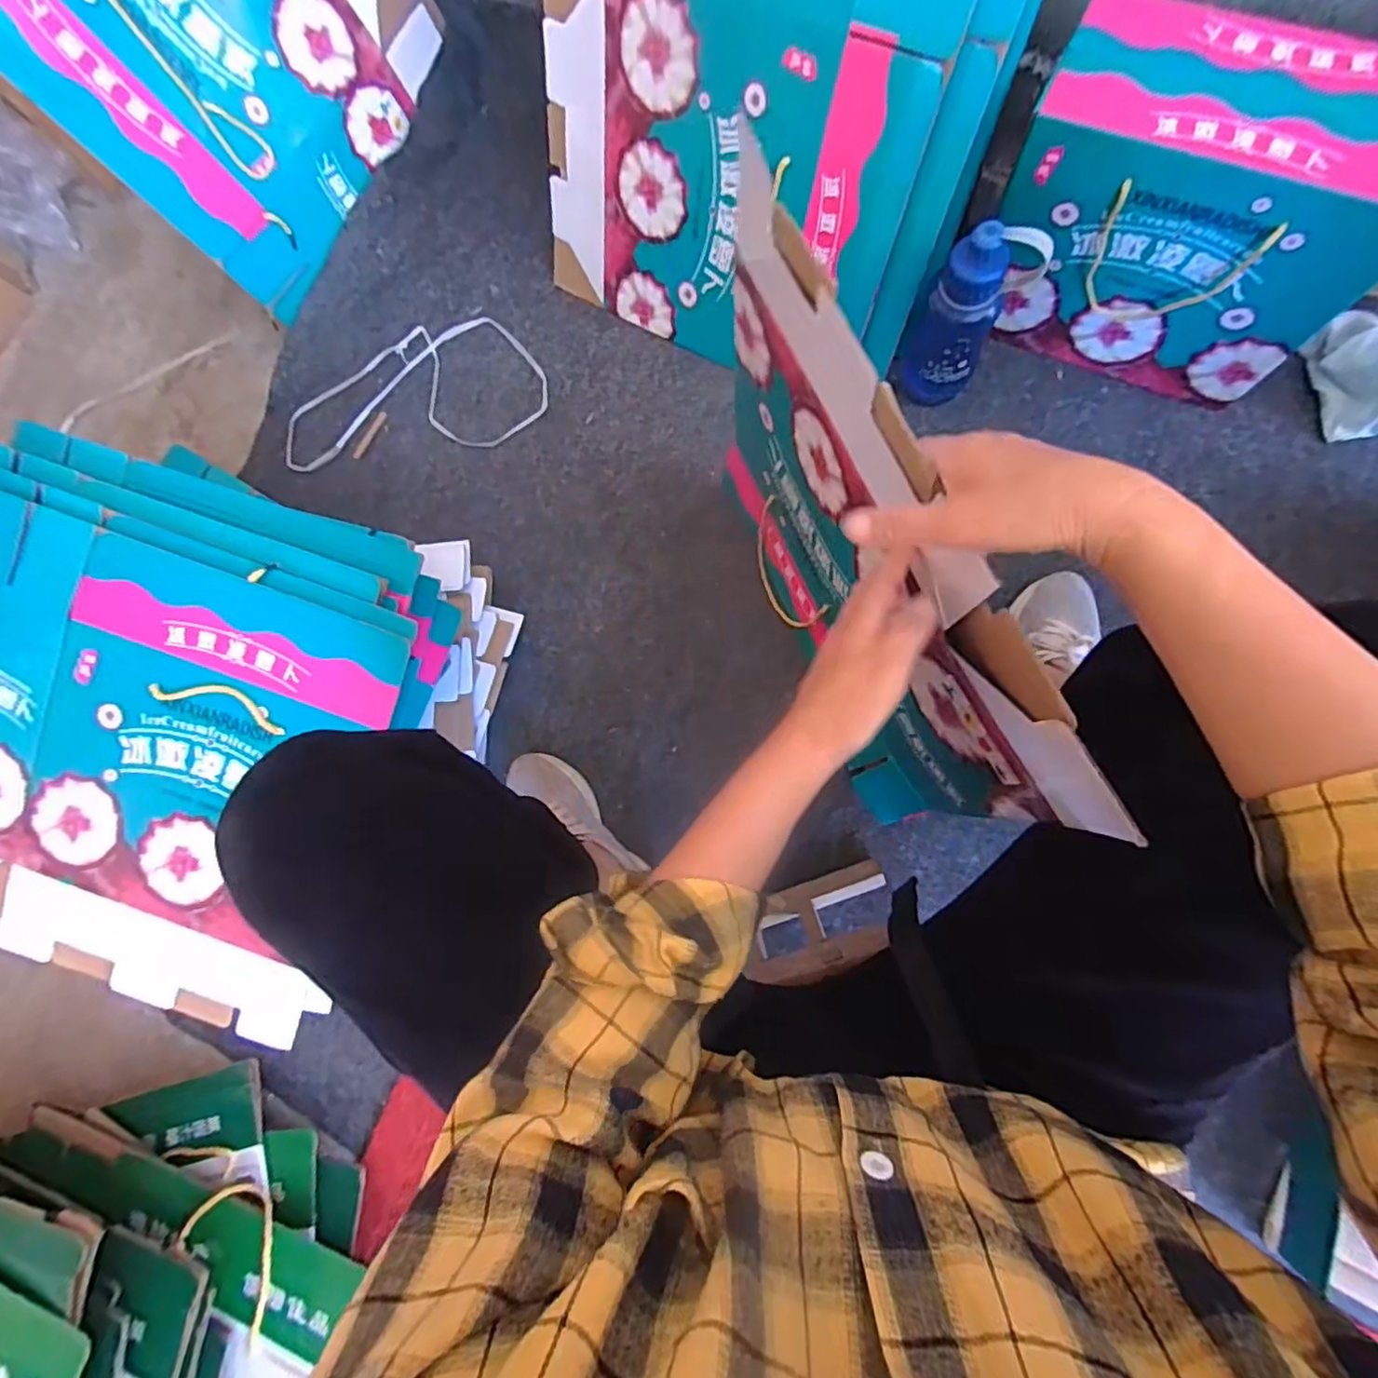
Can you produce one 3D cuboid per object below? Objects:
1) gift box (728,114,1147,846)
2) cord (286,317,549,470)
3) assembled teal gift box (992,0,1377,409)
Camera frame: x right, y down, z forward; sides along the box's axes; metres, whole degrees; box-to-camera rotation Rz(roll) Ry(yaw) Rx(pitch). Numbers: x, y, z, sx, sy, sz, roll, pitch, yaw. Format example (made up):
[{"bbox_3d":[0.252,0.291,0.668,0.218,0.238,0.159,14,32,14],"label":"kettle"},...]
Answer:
[{"bbox_3d":[0.126,-0.096,0.543,0.050,0.409,0.459,-25,81,4],"label":"gift box"},{"bbox_3d":[-0.397,-0.427,0.893,0.397,0.009,0.199,-4,83,7],"label":"cord"},{"bbox_3d":[0.500,-0.476,0.647,0.325,0.264,0.141,26,87,9],"label":"assembled teal gift box"}]

